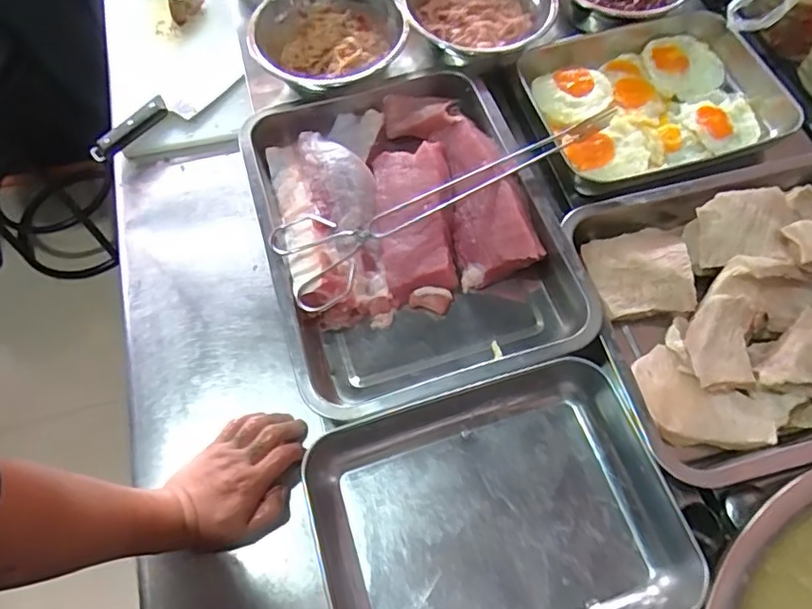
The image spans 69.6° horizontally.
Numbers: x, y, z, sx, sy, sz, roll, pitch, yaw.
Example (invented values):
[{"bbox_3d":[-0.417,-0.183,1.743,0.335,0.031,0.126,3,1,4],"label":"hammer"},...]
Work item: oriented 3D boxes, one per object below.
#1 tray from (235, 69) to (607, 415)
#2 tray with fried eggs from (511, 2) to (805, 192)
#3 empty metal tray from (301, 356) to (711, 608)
[{"bbox_3d":[-0.002,-0.071,0.569,0.259,0.073,0.347,-16,64,-8],"label":"tray"},{"bbox_3d":[0.278,-0.225,0.628,0.287,0.057,0.209,-14,63,-7],"label":"tray with fried eggs"},{"bbox_3d":[0.068,0.163,0.441,0.264,0.043,0.196,-16,64,-8],"label":"empty metal tray"}]

